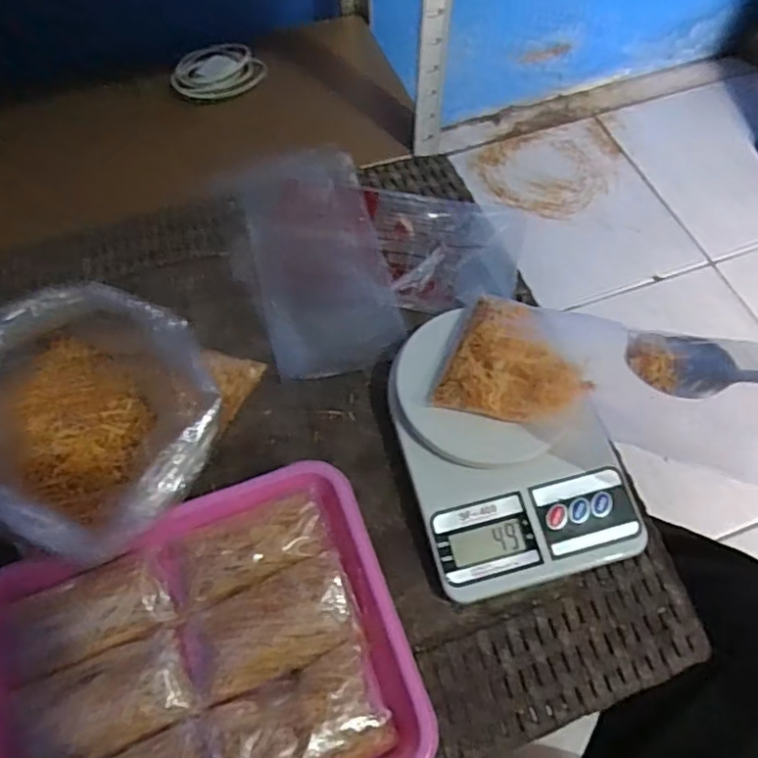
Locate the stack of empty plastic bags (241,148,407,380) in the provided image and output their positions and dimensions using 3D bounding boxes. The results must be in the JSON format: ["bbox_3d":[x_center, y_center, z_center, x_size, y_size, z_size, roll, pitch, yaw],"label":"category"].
[{"bbox_3d":[-0.050,-0.103,0.499,0.098,0.012,0.217,-13,62,-6],"label":"stack of empty plastic bags"}]

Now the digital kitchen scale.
[{"bbox_3d":[0.080,0.040,0.407,0.129,0.037,0.179,-13,62,-6],"label":"digital kitchen scale"}]

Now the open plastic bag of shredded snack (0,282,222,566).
[{"bbox_3d":[-0.177,0.025,0.384,0.150,0.089,0.149,20,64,11],"label":"open plastic bag of shredded snack"}]

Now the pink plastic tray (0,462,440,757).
[{"bbox_3d":[-0.097,0.159,0.340,0.221,0.043,0.173,-20,63,-9],"label":"pink plastic tray"}]

